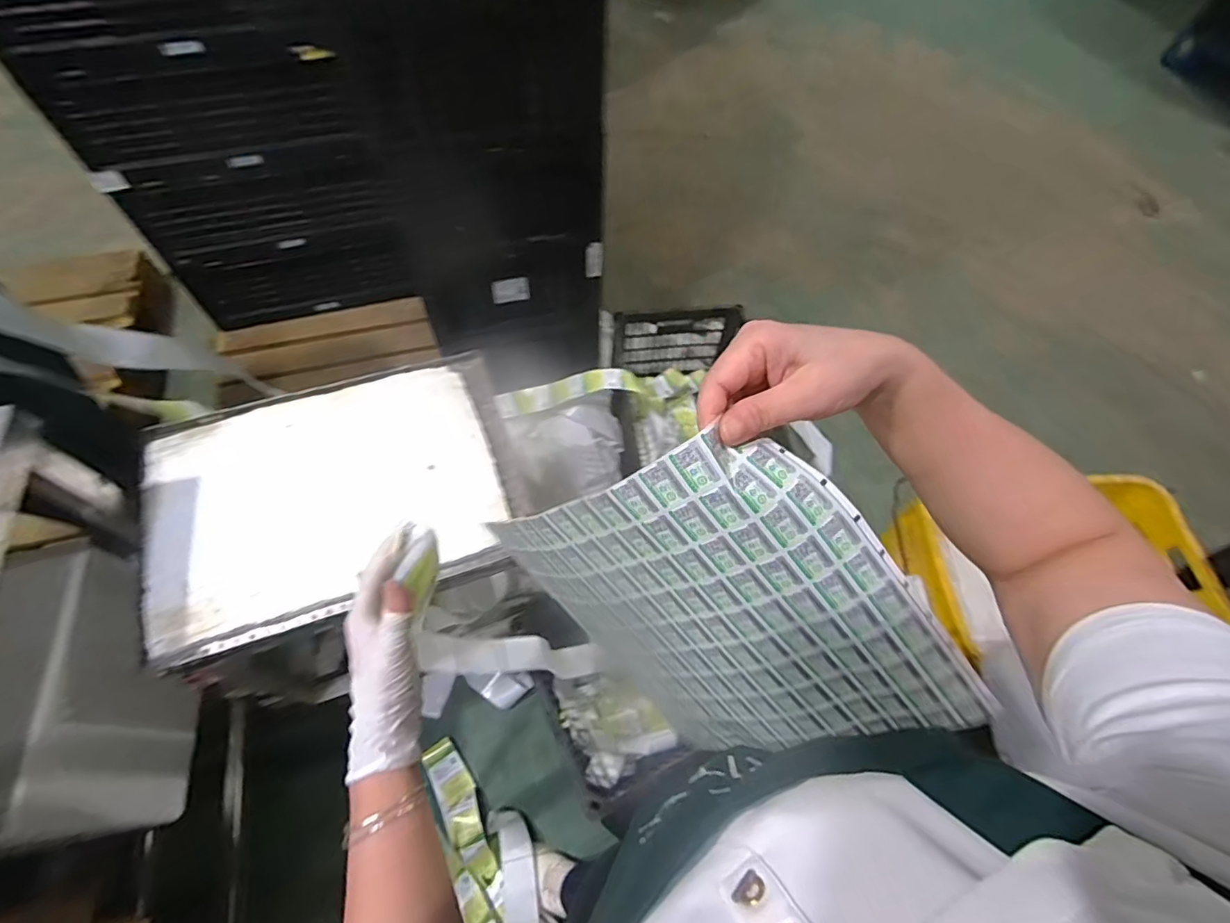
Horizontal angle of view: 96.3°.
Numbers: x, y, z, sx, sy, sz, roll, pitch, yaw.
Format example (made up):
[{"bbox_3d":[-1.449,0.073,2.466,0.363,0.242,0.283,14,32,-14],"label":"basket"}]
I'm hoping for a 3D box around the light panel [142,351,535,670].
[{"bbox_3d":[-0.432,0.029,0.874,0.531,0.050,0.407,-17,63,-12],"label":"light panel"}]

